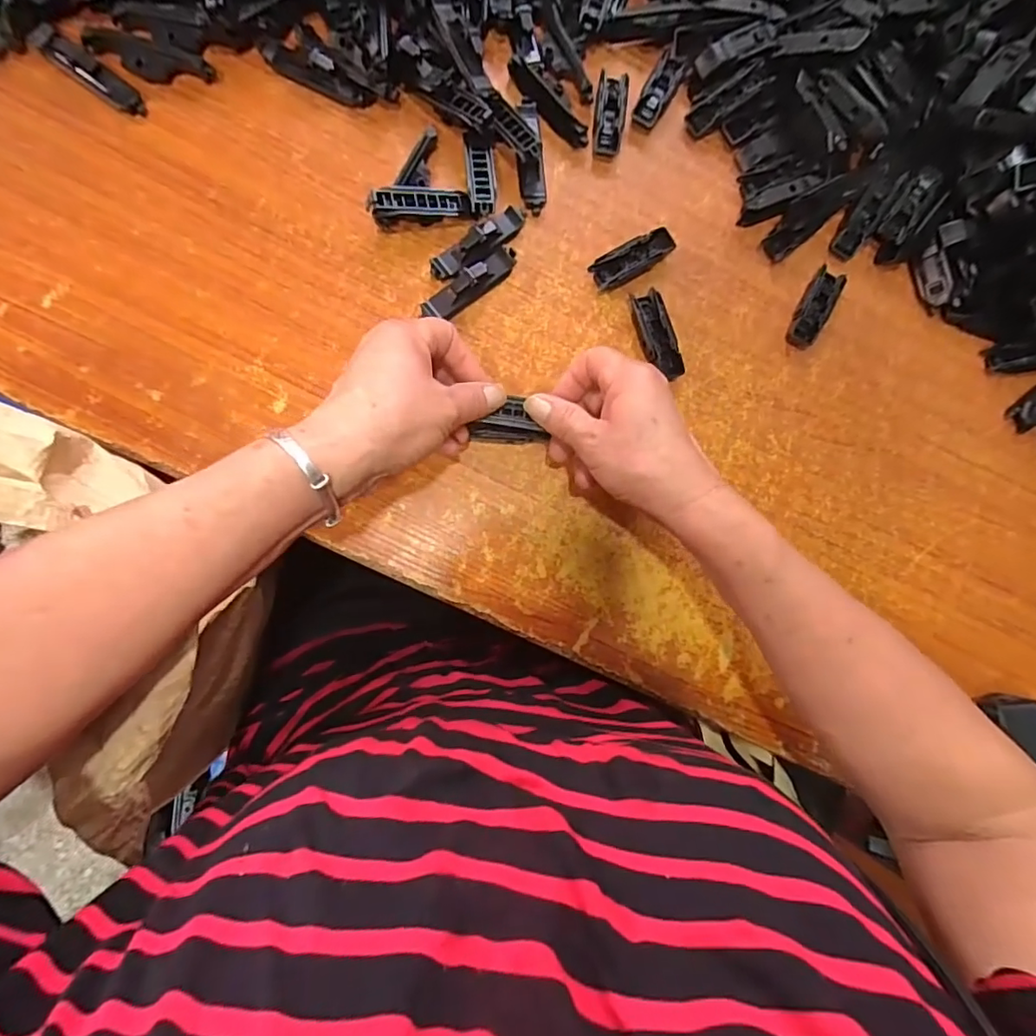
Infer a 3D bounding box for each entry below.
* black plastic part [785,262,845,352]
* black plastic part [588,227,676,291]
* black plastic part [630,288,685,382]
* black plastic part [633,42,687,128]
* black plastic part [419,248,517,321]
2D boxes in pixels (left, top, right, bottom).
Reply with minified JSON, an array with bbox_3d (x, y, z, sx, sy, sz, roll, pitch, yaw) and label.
[{"bbox_3d":[0.227,-0.161,0.411,0.024,0.012,0.064,32,83,-4],"label":"black plastic part"},{"bbox_3d":[0.085,-0.191,0.398,0.066,0.013,0.024,-33,90,-8],"label":"black plastic part"},{"bbox_3d":[0.101,-0.134,0.394,0.022,0.014,0.065,-16,88,-8],"label":"black plastic part"},{"bbox_3d":[0.108,-0.326,0.409,0.020,0.010,0.060,30,83,-4],"label":"black plastic part"},{"bbox_3d":[-0.032,-0.166,0.378,0.076,0.020,0.019,-37,91,-8],"label":"black plastic part"}]

